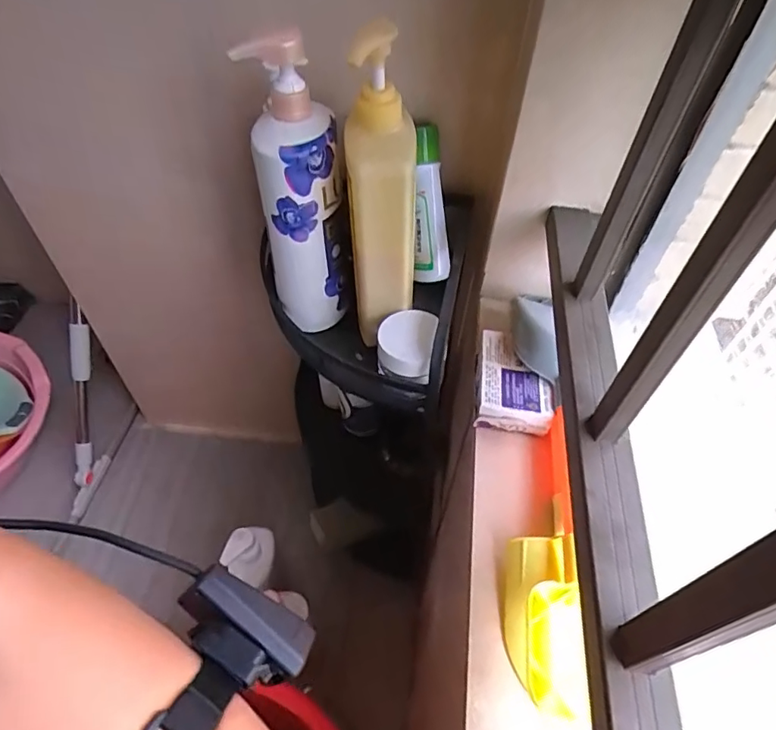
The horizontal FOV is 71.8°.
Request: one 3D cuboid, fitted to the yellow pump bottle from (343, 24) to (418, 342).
[{"bbox_3d":[-0.006,-0.132,0.446,0.053,0.237,0.080,-4,52,-6],"label":"yellow pump bottle"}]

